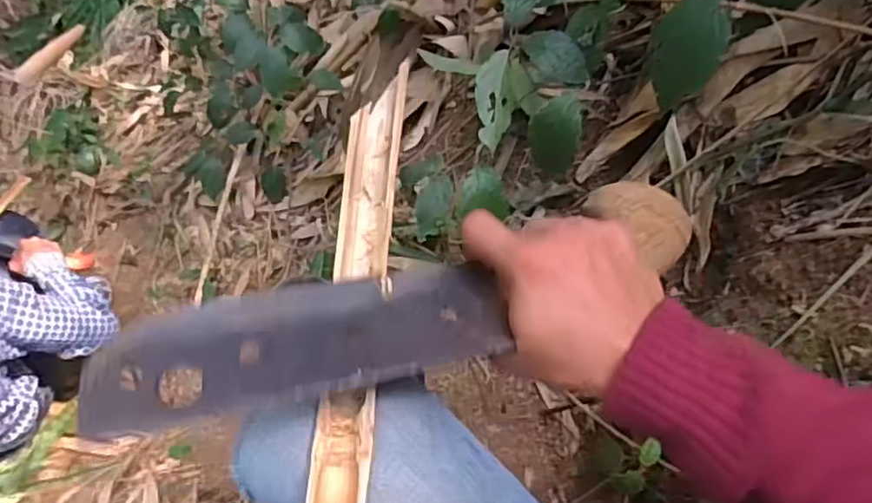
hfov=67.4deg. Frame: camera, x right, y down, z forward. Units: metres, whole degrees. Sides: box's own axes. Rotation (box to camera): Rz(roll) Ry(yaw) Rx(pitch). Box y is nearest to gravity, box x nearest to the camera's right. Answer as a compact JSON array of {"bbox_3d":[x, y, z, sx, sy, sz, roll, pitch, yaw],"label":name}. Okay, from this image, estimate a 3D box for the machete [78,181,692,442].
[{"bbox_3d":[0.005,0.024,0.366,0.362,0.024,0.080,-16,63,-25],"label":"machete"}]

